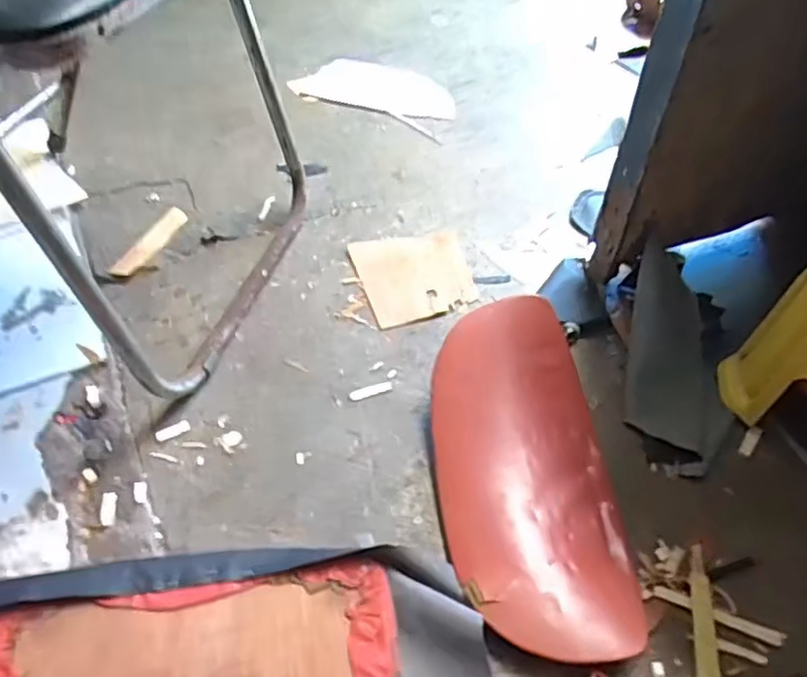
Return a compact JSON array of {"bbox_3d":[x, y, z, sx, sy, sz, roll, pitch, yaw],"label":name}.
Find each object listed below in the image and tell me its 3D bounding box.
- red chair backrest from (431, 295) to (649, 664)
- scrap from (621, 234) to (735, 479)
[{"bbox_3d":[0.126,0.126,0.663,0.175,0.074,0.360,-4,50,-4],"label":"red chair backrest"},{"bbox_3d":[0.313,0.021,0.769,0.111,0.051,0.282,3,64,2],"label":"scrap"}]

